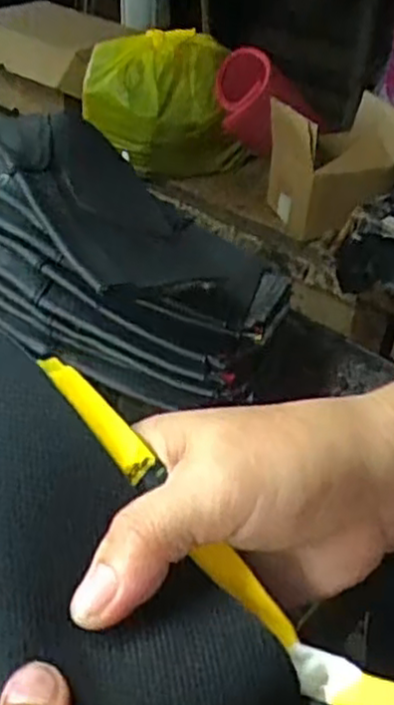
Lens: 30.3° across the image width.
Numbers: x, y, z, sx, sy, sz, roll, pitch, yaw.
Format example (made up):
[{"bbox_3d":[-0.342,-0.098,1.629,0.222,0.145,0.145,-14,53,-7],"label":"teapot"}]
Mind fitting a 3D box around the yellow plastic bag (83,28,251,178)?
[{"bbox_3d":[-0.054,-0.390,1.156,0.241,0.192,0.151,-7,40,-12],"label":"yellow plastic bag"}]

